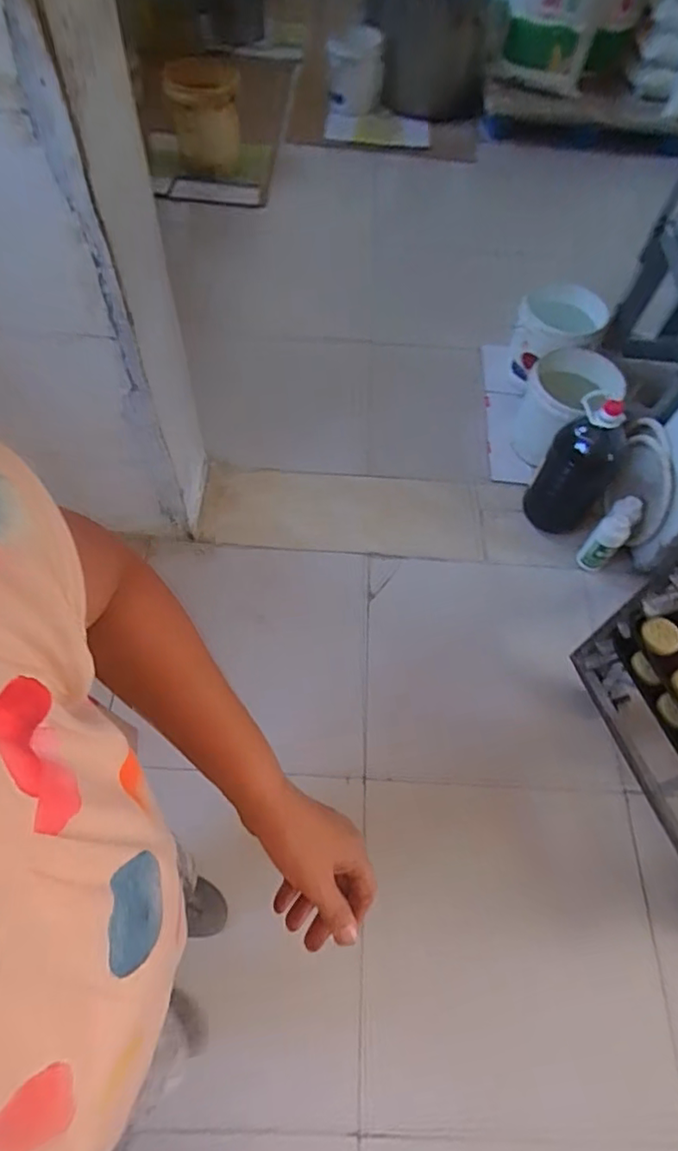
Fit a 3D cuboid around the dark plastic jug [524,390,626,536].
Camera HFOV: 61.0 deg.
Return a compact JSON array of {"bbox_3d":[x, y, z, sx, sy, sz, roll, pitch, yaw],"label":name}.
[{"bbox_3d":[0.647,-0.293,1.537,0.152,0.386,0.188,-38,70,-24],"label":"dark plastic jug"}]

